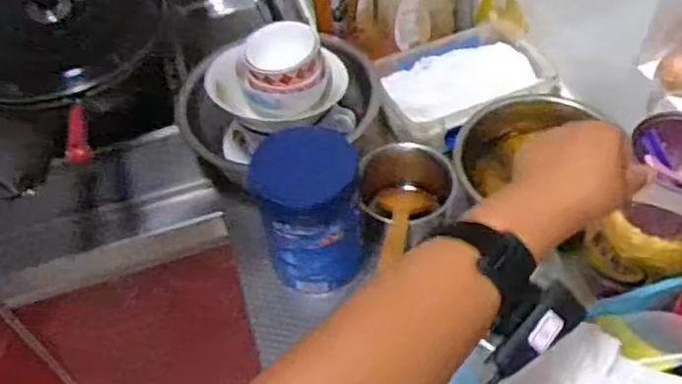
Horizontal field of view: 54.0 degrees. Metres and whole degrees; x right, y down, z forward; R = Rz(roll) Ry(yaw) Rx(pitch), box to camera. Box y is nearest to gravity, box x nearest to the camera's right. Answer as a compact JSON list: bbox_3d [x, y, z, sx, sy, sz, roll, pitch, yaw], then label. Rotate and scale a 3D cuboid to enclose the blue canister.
[{"bbox_3d":[-0.036,0.032,0.829,0.120,0.192,0.121,-4,50,3],"label":"blue canister"}]

